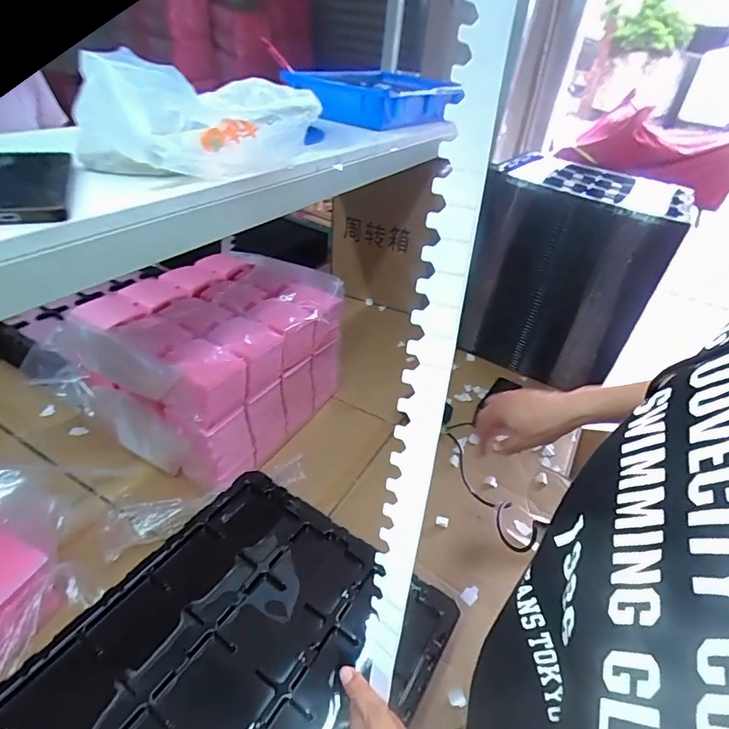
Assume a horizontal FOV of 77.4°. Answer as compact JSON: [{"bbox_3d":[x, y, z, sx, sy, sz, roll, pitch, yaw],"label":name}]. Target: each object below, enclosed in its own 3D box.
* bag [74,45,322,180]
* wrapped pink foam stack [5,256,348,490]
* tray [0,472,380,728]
[{"bbox_3d":[-0.163,-0.248,0.462,0.227,0.097,0.068,-12,38,-25],"label":"bag"},{"bbox_3d":[-0.245,-0.007,0.782,0.269,0.230,0.356,23,37,22],"label":"wrapped pink foam stack"},{"bbox_3d":[-0.129,0.329,0.491,0.327,0.074,0.372,23,37,22],"label":"tray"}]

